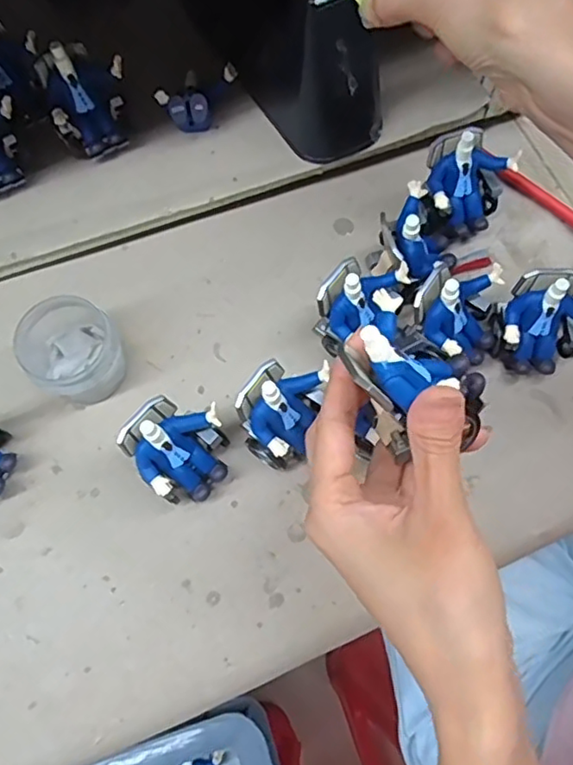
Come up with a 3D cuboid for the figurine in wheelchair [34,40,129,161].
[{"bbox_3d":[-0.122,-0.175,0.378,0.048,0.056,0.044,0,71,1],"label":"figurine in wheelchair"}]

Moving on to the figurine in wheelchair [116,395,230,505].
[{"bbox_3d":[-0.055,0.036,0.329,0.047,0.060,0.051,42,77,14],"label":"figurine in wheelchair"}]

